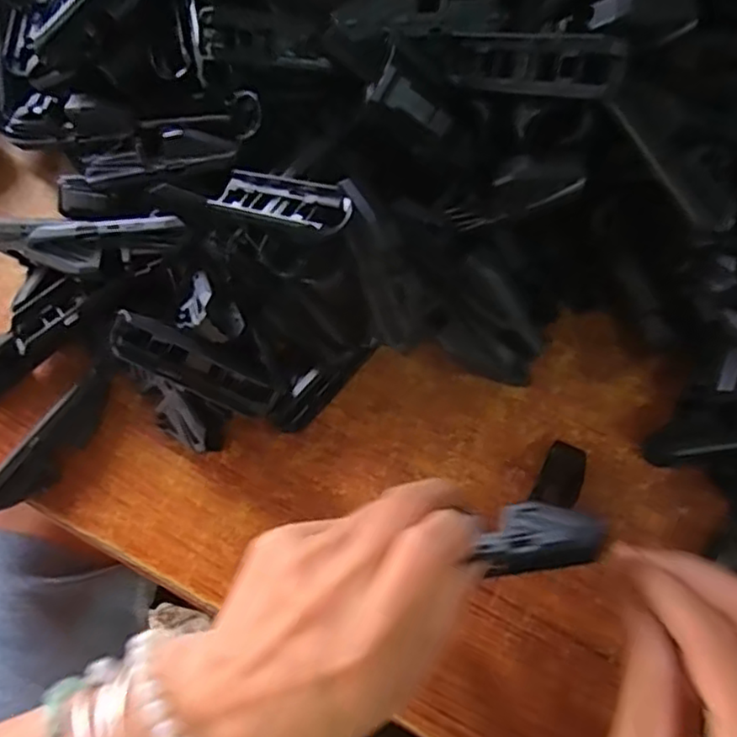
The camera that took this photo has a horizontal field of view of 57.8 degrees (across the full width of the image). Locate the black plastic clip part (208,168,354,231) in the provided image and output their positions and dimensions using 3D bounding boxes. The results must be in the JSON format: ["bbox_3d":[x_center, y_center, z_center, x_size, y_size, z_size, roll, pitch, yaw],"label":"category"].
[{"bbox_3d":[-0.037,-0.068,0.272,0.068,0.009,0.023,20,70,32],"label":"black plastic clip part"}]

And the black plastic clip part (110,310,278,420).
[{"bbox_3d":[-0.075,0.001,0.290,0.074,0.018,0.017,29,72,-13],"label":"black plastic clip part"}]

